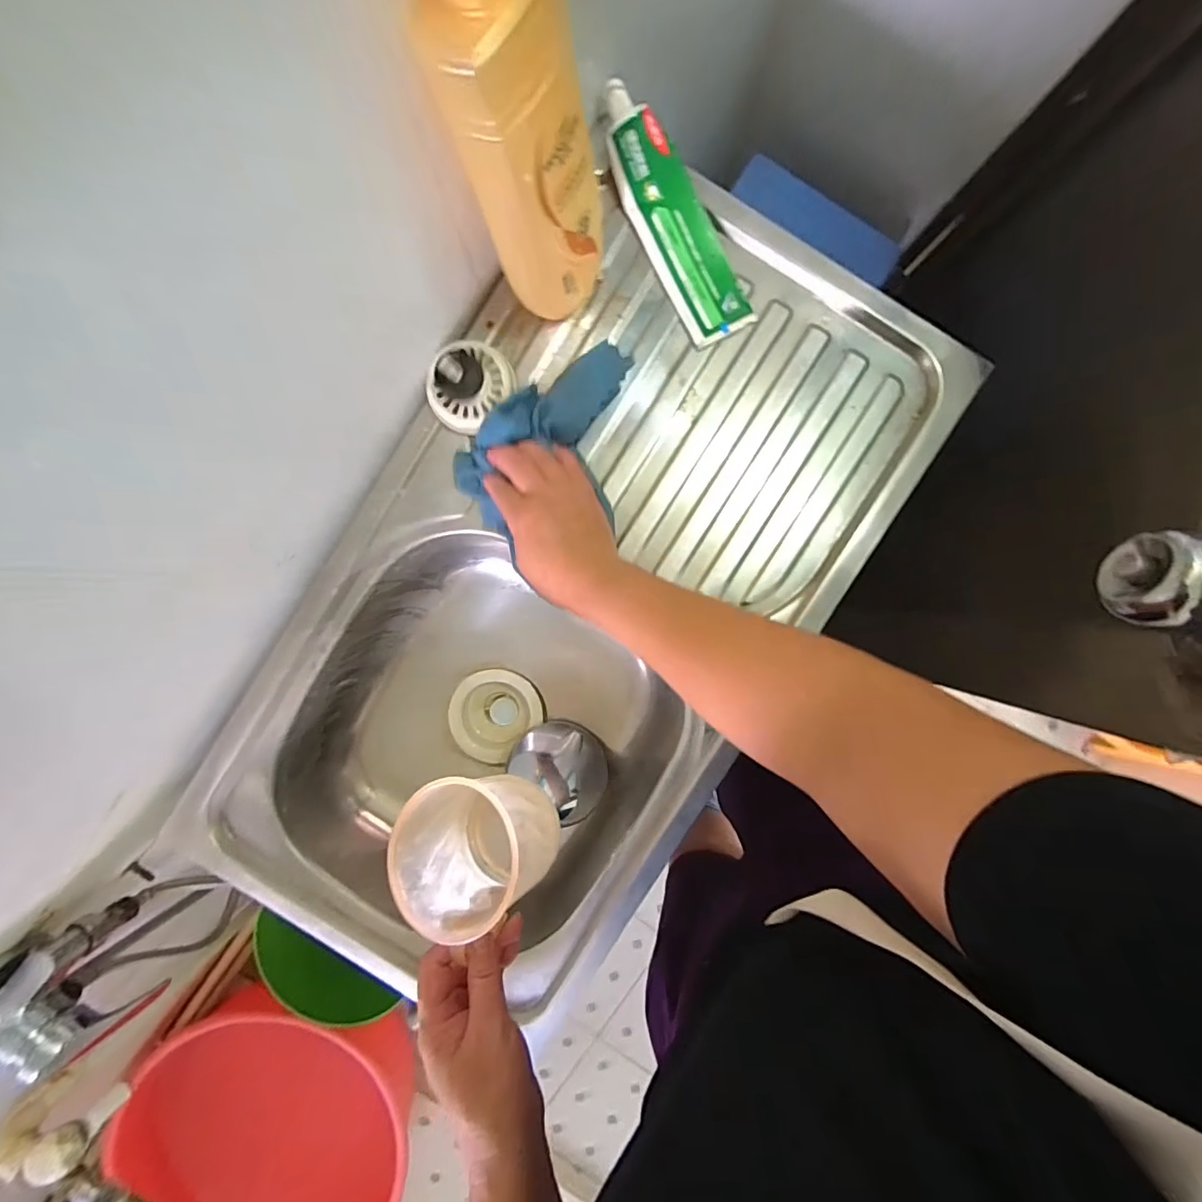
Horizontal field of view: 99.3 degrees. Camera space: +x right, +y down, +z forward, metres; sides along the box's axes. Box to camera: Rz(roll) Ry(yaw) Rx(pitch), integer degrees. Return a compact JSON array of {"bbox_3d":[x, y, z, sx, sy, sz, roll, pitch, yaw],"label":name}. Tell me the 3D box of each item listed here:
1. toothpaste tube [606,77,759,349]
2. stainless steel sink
[{"bbox_3d":[0.065,-0.310,0.421,0.060,0.036,0.187,-29,92,1],"label":"toothpaste tube"},{"bbox_3d":[-0.029,0.003,0.513,0.383,0.142,0.727,33,92,0],"label":"stainless steel sink"}]

